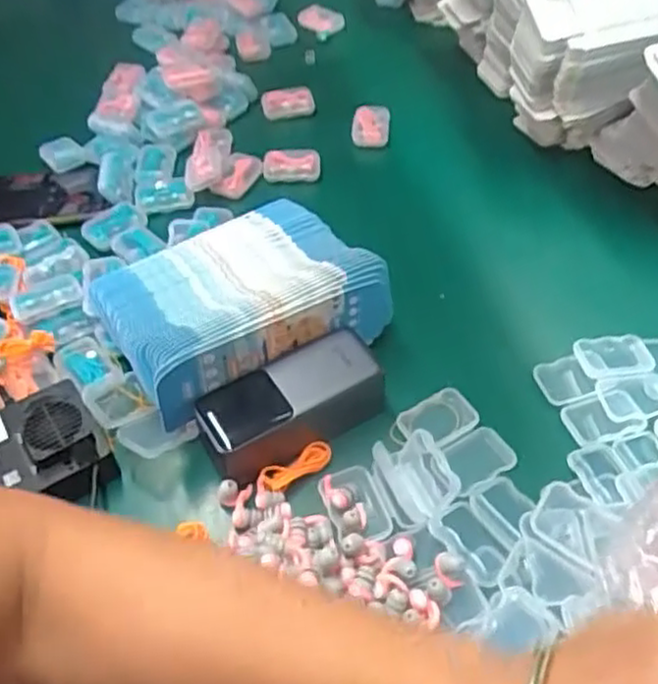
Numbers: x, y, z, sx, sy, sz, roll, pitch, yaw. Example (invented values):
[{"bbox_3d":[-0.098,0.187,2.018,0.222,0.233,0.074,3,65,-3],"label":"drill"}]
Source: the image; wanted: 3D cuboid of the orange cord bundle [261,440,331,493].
[{"bbox_3d":[-0.022,0.087,0.507,0.054,0.016,0.015,-29,55,-21],"label":"orange cord bundle"}]

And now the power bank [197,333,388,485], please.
[{"bbox_3d":[-0.026,0.045,0.513,0.128,0.041,0.058,-23,53,-16],"label":"power bank"}]

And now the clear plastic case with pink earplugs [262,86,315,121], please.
[{"bbox_3d":[-0.044,-0.264,0.804,0.059,0.032,0.018,-1,27,6],"label":"clear plastic case with pink earplugs"}]

